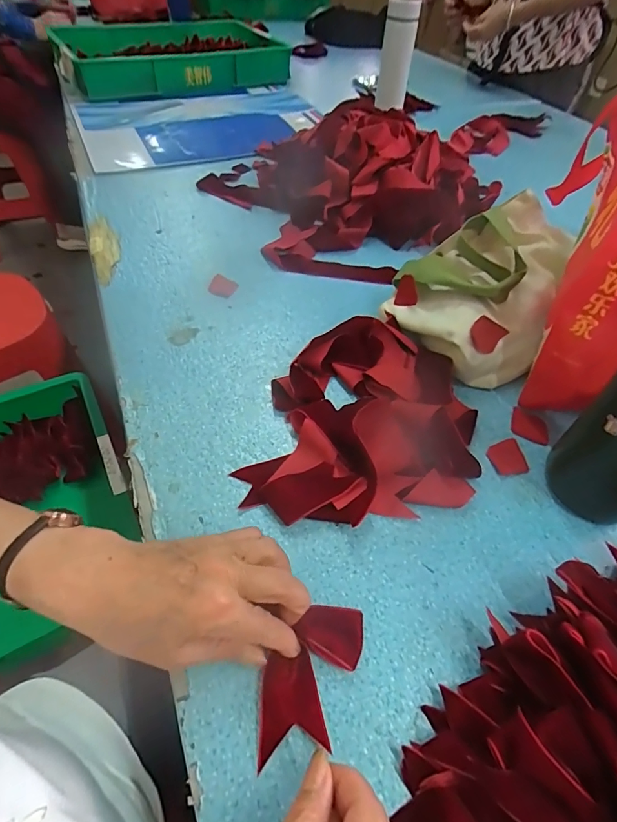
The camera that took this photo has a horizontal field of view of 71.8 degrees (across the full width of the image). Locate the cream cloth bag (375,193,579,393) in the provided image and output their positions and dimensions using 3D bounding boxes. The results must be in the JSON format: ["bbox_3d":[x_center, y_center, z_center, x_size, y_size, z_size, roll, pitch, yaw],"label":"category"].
[{"bbox_3d":[0.190,-0.144,0.493,0.171,0.103,0.231,21,53,15],"label":"cream cloth bag"}]

